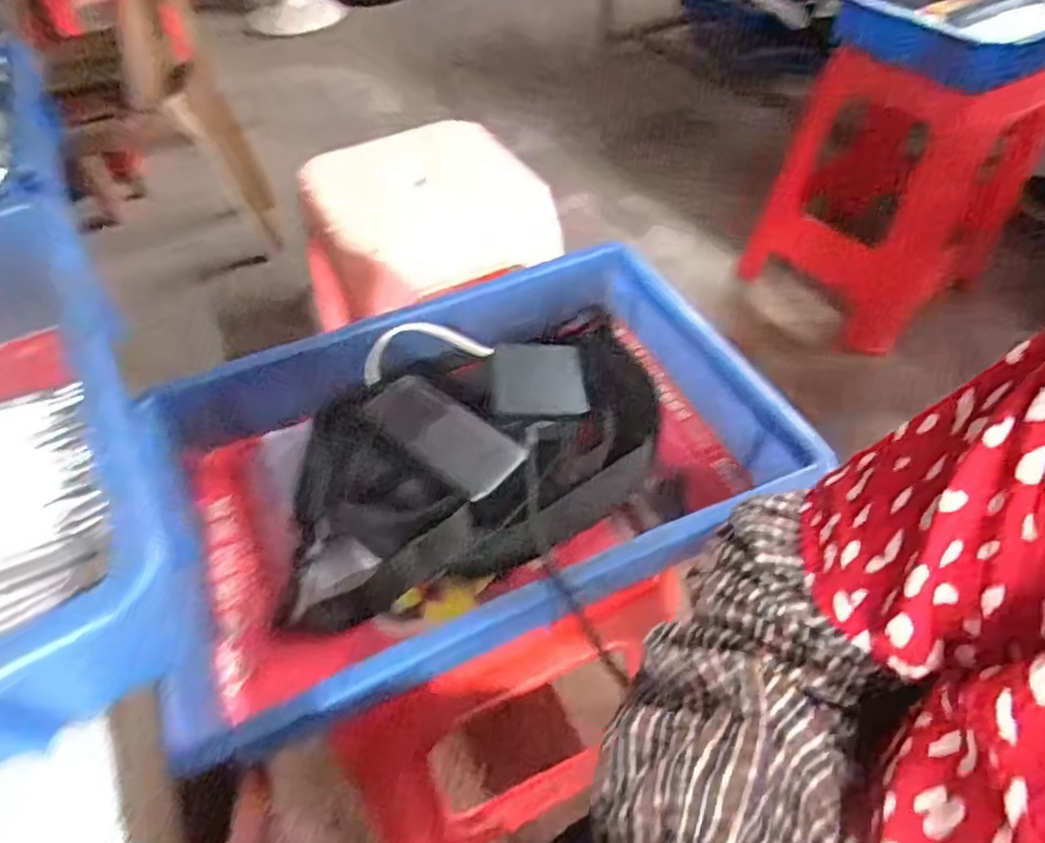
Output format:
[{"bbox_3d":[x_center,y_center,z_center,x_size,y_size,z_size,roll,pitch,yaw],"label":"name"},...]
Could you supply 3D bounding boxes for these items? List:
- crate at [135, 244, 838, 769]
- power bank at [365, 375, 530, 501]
[{"bbox_3d":[-0.036,0.024,0.483,0.415,0.084,0.287,-21,52,-14],"label":"crate"},{"bbox_3d":[-0.060,0.007,0.484,0.127,0.014,0.057,34,59,27],"label":"power bank"}]

